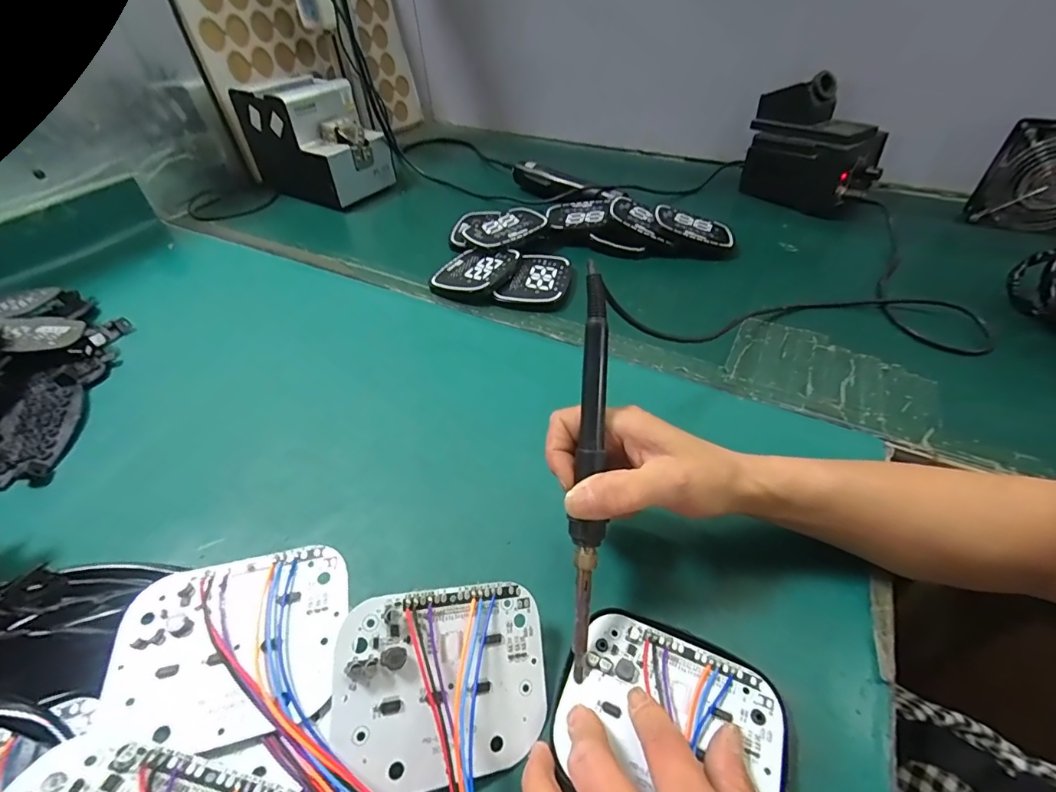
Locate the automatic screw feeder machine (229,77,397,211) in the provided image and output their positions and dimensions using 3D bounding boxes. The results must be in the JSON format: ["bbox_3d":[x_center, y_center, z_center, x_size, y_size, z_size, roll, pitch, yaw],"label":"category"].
[{"bbox_3d":[-0.328,-0.399,0.724,0.182,0.140,0.131,26,51,25],"label":"automatic screw feeder machine"}]

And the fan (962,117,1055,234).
[{"bbox_3d":[0.647,-0.269,0.574,0.124,0.119,0.032,24,50,24],"label":"fan"}]

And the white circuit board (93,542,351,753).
[{"bbox_3d":[-0.141,0.118,0.221,0.099,0.010,0.082,-10,45,-8],"label":"white circuit board"}]

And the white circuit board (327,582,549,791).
[{"bbox_3d":[-0.038,0.138,0.224,0.104,0.008,0.081,4,69,-24],"label":"white circuit board"}]

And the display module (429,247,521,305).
[{"bbox_3d":[-0.062,-0.146,0.546,0.084,0.018,0.105,15,47,17],"label":"display module"}]

